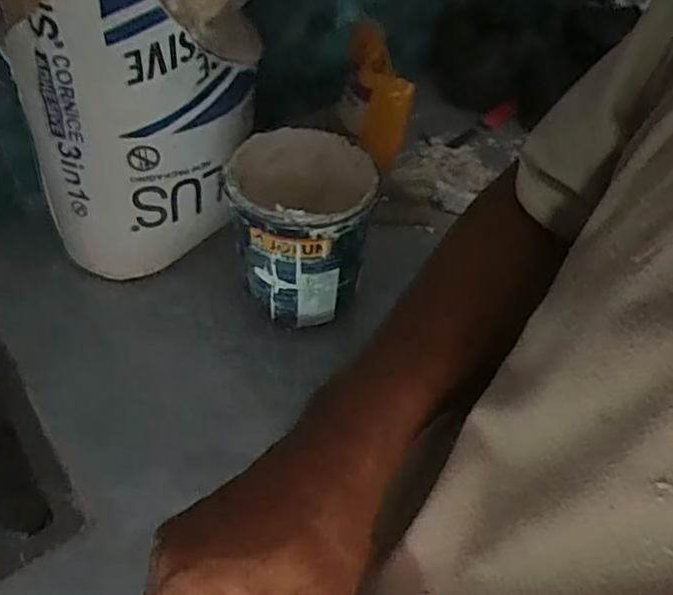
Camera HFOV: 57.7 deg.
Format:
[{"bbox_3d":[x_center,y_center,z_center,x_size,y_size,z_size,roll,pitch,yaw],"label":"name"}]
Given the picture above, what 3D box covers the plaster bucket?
[{"bbox_3d":[-0.039,-0.075,0.666,0.139,0.167,0.143,2,47,-2],"label":"plaster bucket"}]

